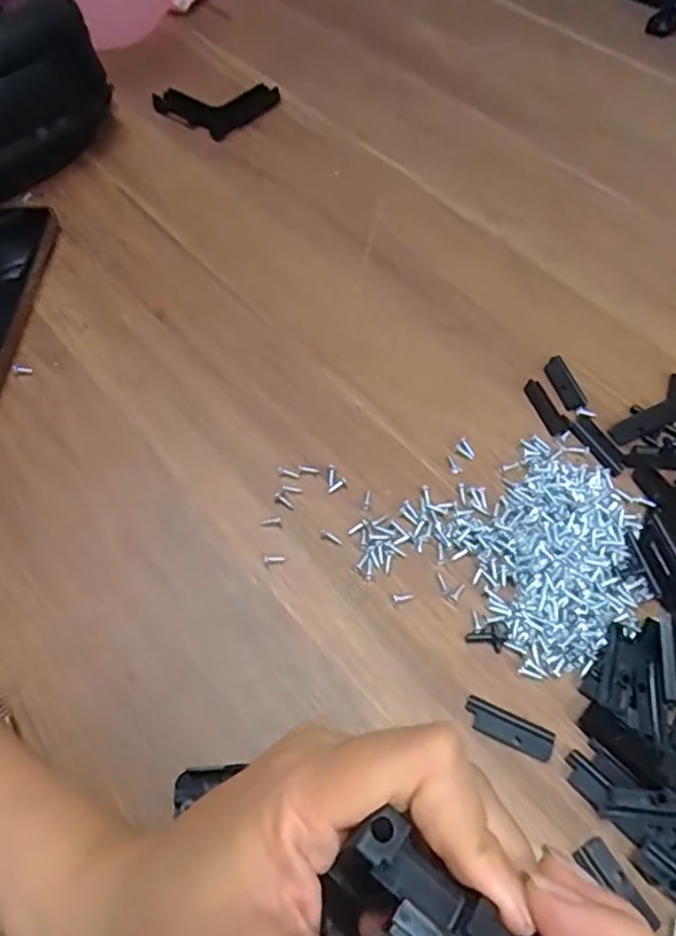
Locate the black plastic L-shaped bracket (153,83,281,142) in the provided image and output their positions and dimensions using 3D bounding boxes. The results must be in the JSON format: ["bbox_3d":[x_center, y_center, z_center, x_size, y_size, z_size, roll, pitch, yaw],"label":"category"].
[{"bbox_3d":[-0.090,-0.281,0.488,0.096,0.024,0.040,-18,59,-10],"label":"black plastic L-shaped bracket"}]

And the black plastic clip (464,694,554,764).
[{"bbox_3d":[0.069,0.105,0.251,0.036,0.004,0.012,21,60,13],"label":"black plastic clip"}]

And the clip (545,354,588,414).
[{"bbox_3d":[0.126,-0.047,0.347,0.014,0.004,0.038,-13,58,-7],"label":"clip"}]

